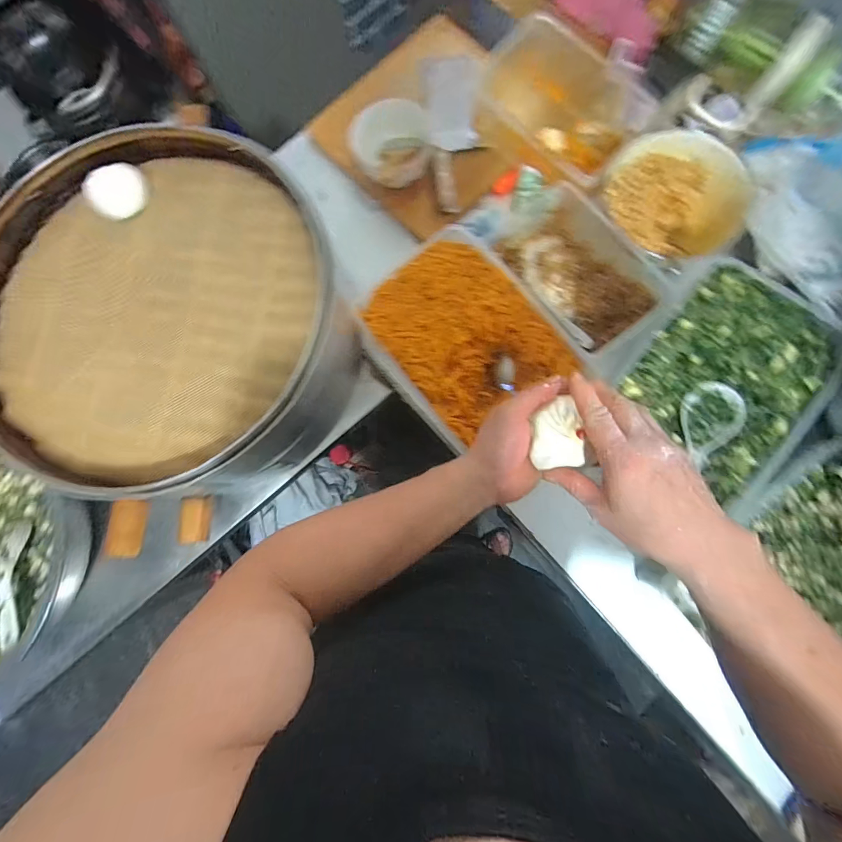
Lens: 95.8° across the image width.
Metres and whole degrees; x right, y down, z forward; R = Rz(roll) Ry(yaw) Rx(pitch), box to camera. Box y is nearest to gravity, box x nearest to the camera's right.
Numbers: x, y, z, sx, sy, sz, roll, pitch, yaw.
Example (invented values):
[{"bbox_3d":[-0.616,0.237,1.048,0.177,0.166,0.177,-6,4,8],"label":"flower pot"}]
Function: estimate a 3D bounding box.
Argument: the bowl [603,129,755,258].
[{"bbox_3d":[0.367,-0.331,0.568,0.160,0.090,0.176,-1,80,4],"label":"bowl"}]

